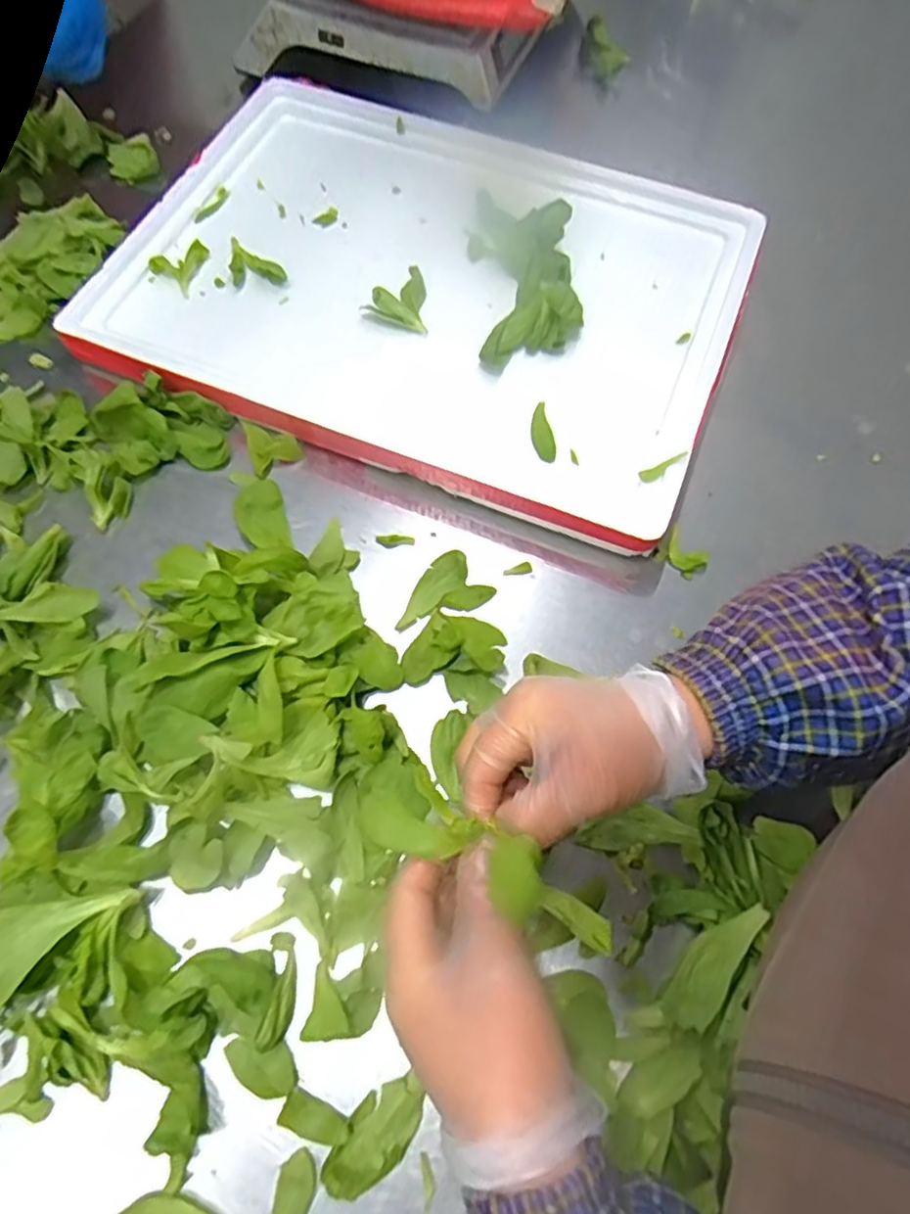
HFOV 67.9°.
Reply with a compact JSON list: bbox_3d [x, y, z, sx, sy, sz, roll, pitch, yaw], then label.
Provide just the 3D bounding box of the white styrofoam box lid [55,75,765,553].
[{"bbox_3d":[-0.032,-0.289,0.602,0.524,0.049,0.384,20,69,9],"label":"white styrofoam box lid"}]

